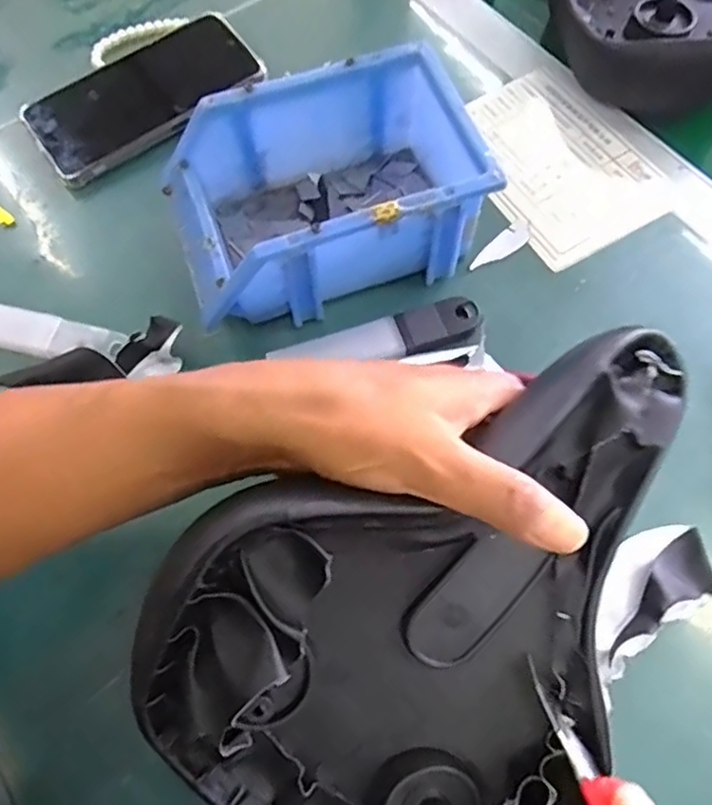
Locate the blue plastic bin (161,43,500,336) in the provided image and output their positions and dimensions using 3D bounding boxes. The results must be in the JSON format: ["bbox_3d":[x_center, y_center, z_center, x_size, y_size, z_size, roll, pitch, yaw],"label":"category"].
[{"bbox_3d":[-0.021,-0.124,0.379,0.171,0.077,0.117,-17,67,-6],"label":"blue plastic bin"}]

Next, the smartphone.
[{"bbox_3d":[-0.151,-0.222,0.453,0.166,0.011,0.084,-40,75,-15],"label":"smartphone"}]

